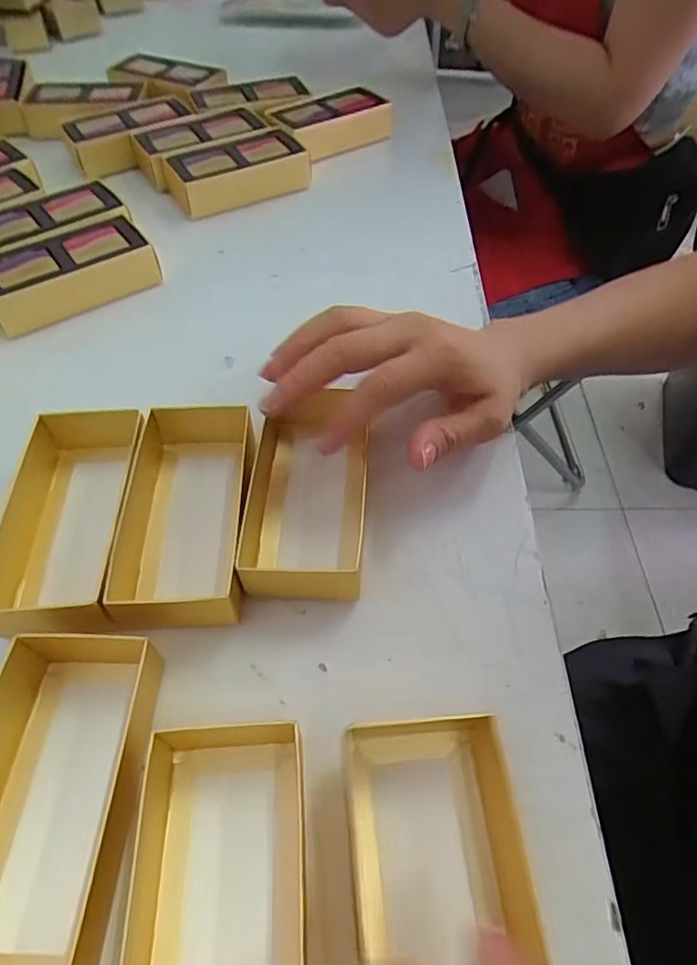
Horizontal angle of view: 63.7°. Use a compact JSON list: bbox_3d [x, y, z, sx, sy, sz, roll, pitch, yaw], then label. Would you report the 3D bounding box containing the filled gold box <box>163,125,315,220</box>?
[{"bbox_3d":[-0.098,-0.275,0.495,0.120,0.035,0.064,-24,58,-17],"label":"filled gold box"}]

